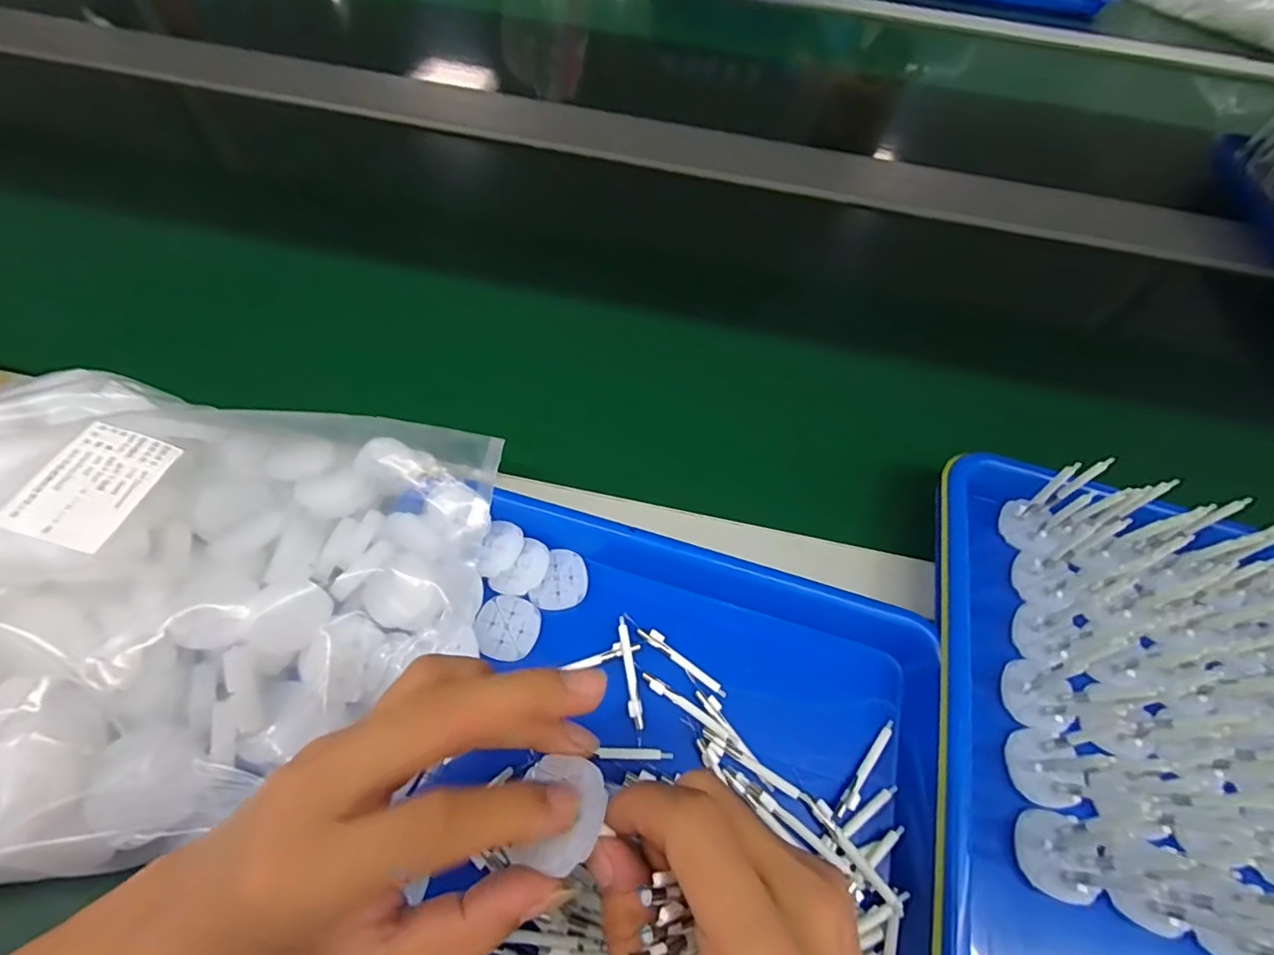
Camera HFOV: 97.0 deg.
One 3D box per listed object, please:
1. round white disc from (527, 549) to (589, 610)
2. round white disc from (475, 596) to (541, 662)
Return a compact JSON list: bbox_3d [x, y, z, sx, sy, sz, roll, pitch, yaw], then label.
[{"bbox_3d":[-0.044,0.061,0.336,0.029,0.006,0.036,12,59,4],"label":"round white disc"},{"bbox_3d":[-0.074,0.085,0.320,0.034,0.007,0.034,2,59,-3],"label":"round white disc"}]

